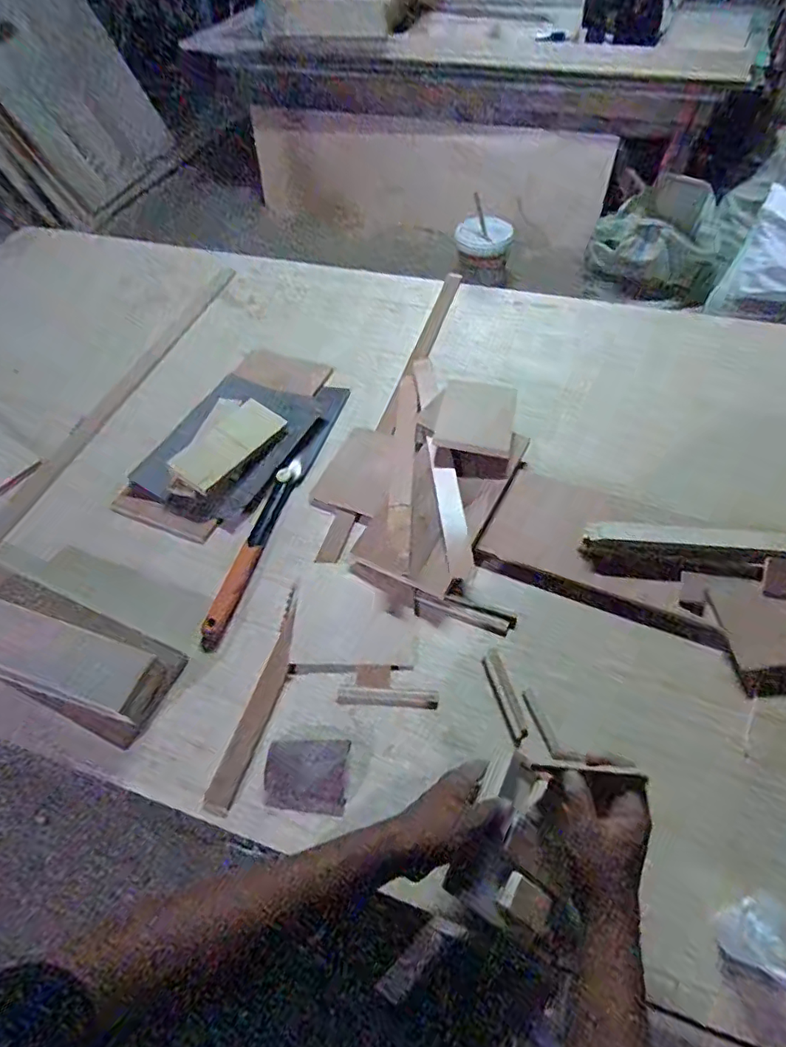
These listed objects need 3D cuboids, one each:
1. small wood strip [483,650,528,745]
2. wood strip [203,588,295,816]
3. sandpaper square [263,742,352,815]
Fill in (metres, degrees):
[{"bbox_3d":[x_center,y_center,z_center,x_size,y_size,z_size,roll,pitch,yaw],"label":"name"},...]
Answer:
[{"bbox_3d":[0.149,0.226,0.711,0.024,0.004,0.119,-13,55,-7],"label":"small wood strip"},{"bbox_3d":[-0.174,0.227,0.732,0.041,0.006,0.301,11,55,10],"label":"wood strip"},{"bbox_3d":[-0.107,0.312,0.666,0.099,0.008,0.082,0,54,2],"label":"sandpaper square"}]

